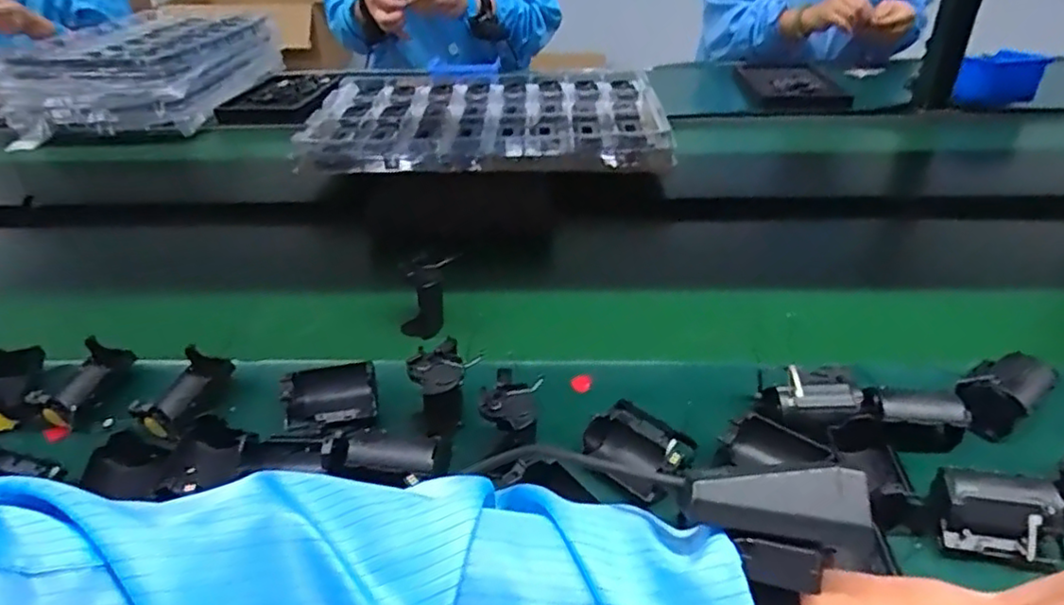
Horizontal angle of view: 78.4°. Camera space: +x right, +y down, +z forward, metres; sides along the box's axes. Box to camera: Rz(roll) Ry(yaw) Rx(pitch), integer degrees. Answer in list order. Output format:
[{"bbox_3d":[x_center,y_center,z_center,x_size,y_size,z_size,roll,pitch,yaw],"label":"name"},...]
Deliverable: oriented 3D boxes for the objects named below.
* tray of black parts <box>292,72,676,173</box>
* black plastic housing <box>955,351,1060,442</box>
[{"bbox_3d":[-0.068,-0.291,0.990,0.515,0.040,0.362,-1,39,1],"label":"tray of black parts"},{"bbox_3d":[0.367,0.069,0.510,0.076,0.034,0.049,-25,42,-28],"label":"black plastic housing"}]

